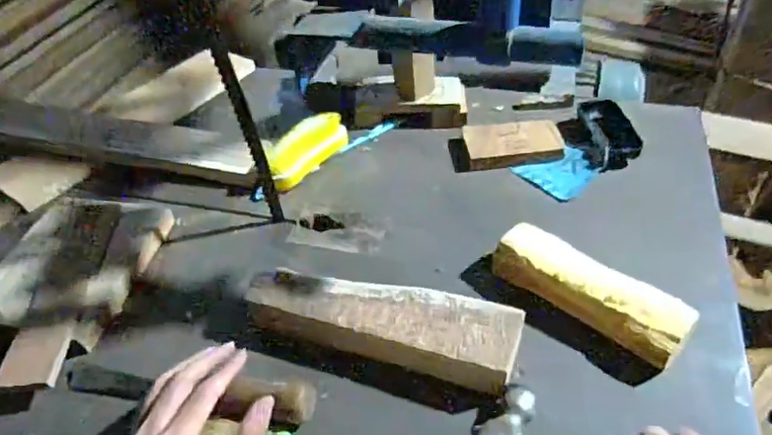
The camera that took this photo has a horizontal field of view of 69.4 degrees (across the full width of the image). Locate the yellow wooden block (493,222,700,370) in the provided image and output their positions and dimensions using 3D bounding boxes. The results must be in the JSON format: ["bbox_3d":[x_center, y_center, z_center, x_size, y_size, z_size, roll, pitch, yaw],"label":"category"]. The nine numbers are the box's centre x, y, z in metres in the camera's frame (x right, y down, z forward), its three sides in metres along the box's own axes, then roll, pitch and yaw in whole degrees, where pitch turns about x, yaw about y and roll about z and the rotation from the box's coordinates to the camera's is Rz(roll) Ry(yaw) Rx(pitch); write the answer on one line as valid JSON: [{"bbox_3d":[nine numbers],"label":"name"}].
[{"bbox_3d":[0.184,0.069,0.515,0.177,0.043,0.062,28,53,31],"label":"yellow wooden block"}]

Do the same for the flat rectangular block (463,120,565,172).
[{"bbox_3d":[0.159,-0.090,0.701,0.117,0.022,0.075,-5,43,1],"label":"flat rectangular block"}]

